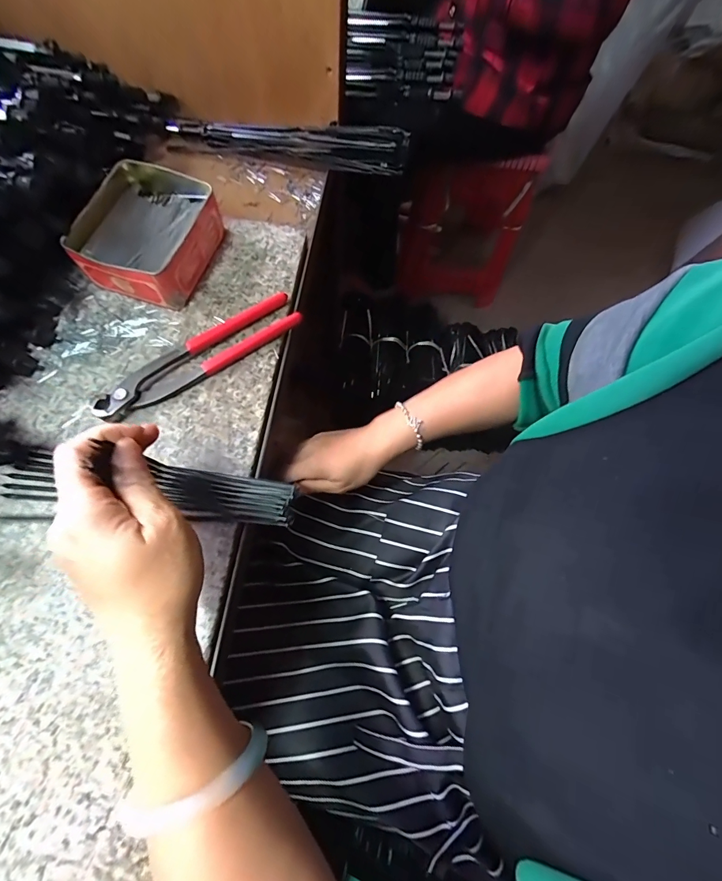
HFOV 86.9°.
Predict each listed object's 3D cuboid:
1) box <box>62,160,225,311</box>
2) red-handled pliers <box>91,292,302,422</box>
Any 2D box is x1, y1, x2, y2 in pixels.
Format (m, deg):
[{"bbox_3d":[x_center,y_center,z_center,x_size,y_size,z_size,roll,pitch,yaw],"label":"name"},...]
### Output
[{"bbox_3d":[-0.204,-0.196,0.367,0.106,0.051,0.126,18,70,2],"label":"box"},{"bbox_3d":[-0.148,-0.081,0.349,0.192,0.016,0.046,-35,77,-15],"label":"red-handled pliers"}]

